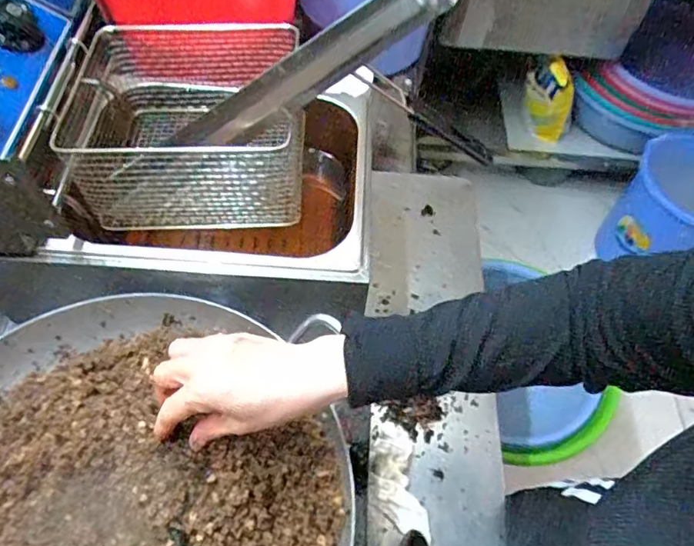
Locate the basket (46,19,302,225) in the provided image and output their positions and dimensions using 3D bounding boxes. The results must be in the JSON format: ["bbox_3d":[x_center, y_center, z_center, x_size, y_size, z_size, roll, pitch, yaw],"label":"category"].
[{"bbox_3d":[-0.160,-0.153,0.542,0.216,0.115,0.192,-1,59,-5],"label":"basket"}]

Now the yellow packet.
[{"bbox_3d":[0.579,-0.493,1.513,0.118,0.271,0.040,10,56,27],"label":"yellow packet"}]

